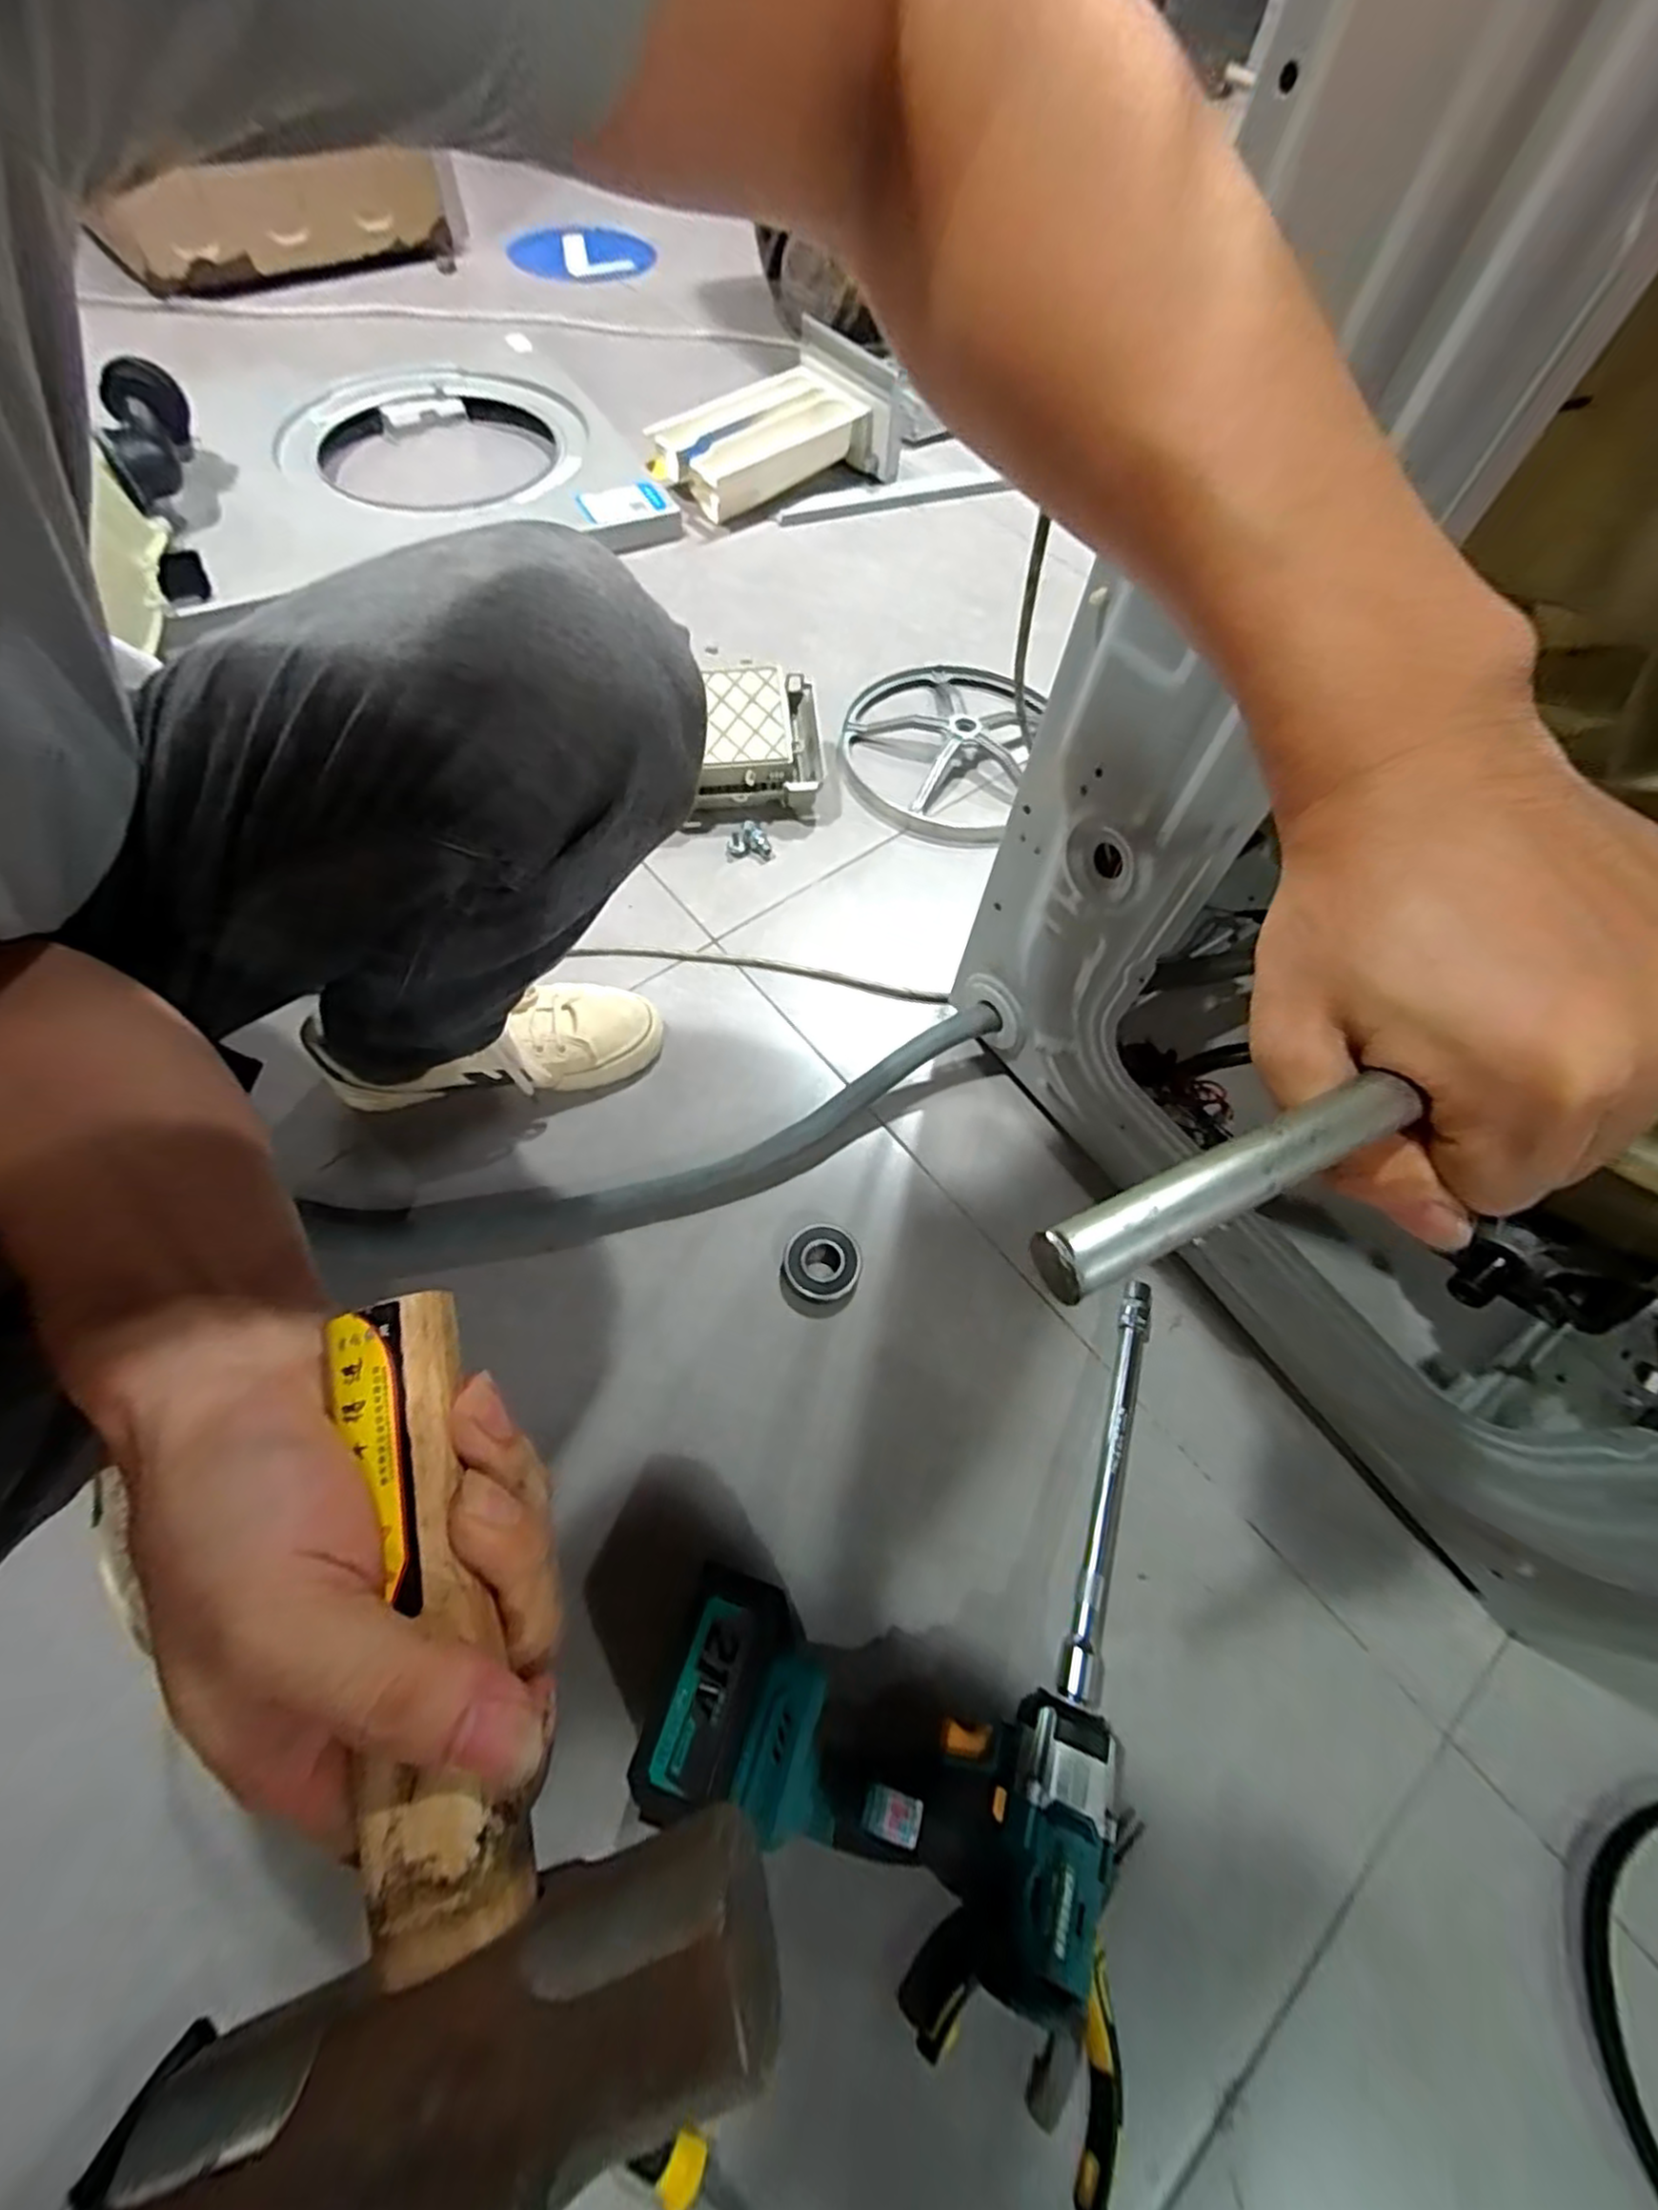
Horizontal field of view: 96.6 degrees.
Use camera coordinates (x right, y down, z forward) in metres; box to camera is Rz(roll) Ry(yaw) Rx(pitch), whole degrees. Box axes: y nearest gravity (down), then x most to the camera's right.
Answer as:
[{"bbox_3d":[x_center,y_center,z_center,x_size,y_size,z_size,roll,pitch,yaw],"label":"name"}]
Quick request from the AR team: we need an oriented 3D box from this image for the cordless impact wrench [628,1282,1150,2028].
[{"bbox_3d":[0.070,0.265,0.471,0.253,0.087,0.398,18,64,6],"label":"cordless impact wrench"}]

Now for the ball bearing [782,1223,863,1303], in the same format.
[{"bbox_3d":[-0.005,0.124,0.576,0.059,0.020,0.056,1,63,-3],"label":"ball bearing"}]

